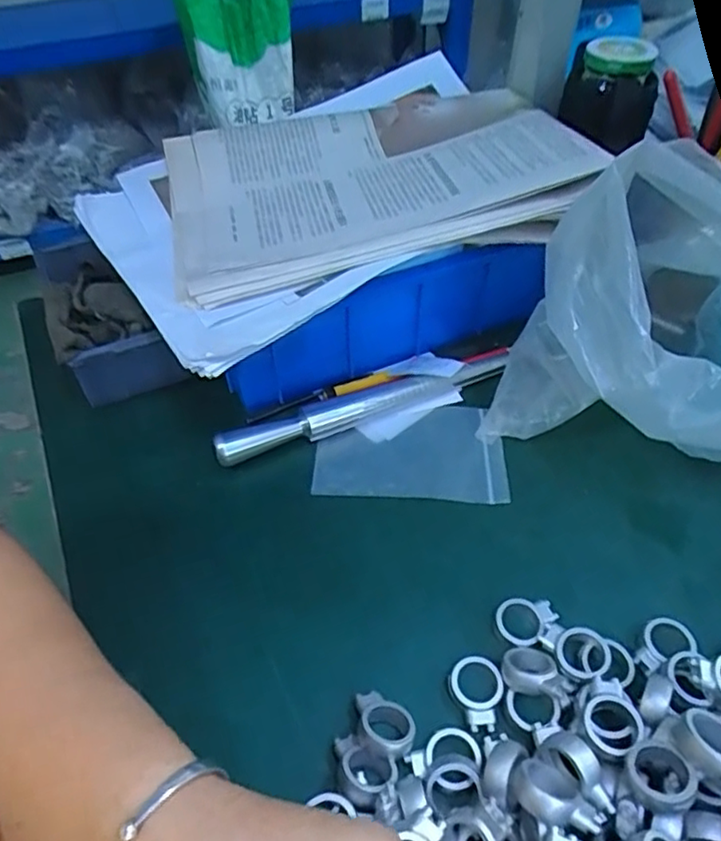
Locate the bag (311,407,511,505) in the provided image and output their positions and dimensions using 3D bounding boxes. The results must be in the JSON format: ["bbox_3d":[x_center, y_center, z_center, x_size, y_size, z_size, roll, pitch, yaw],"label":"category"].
[{"bbox_3d":[0.033,0.021,0.411,0.122,0.006,0.074,0,47,1],"label":"bag"}]

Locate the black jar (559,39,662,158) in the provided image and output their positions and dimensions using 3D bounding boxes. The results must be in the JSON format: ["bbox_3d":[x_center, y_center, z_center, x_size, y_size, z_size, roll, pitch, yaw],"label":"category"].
[{"bbox_3d":[0.174,-0.231,0.433,0.046,0.059,0.053,-30,54,-24],"label":"black jar"}]

